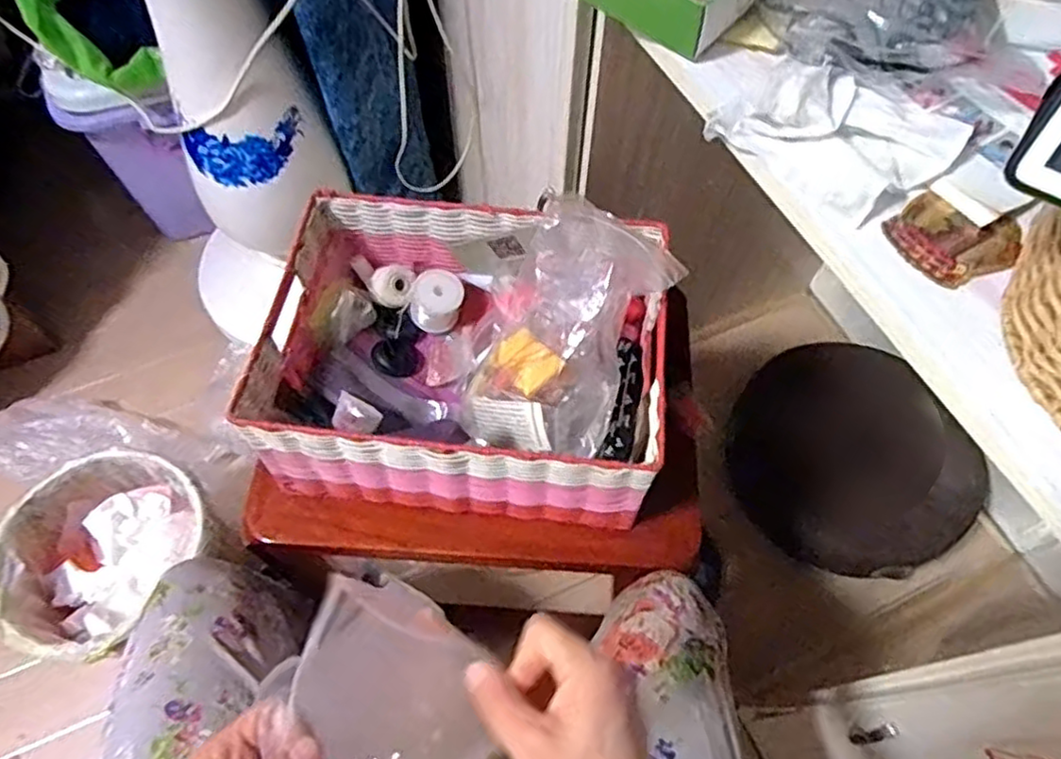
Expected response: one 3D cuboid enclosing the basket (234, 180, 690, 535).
[{"bbox_3d":[-0.057,-0.030,0.646,0.341,0.137,0.264,5,61,2],"label":"basket"}]

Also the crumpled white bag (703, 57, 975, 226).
[{"bbox_3d":[0.199,-0.163,0.443,0.095,0.028,0.128,-38,68,-20],"label":"crumpled white bag"}]

